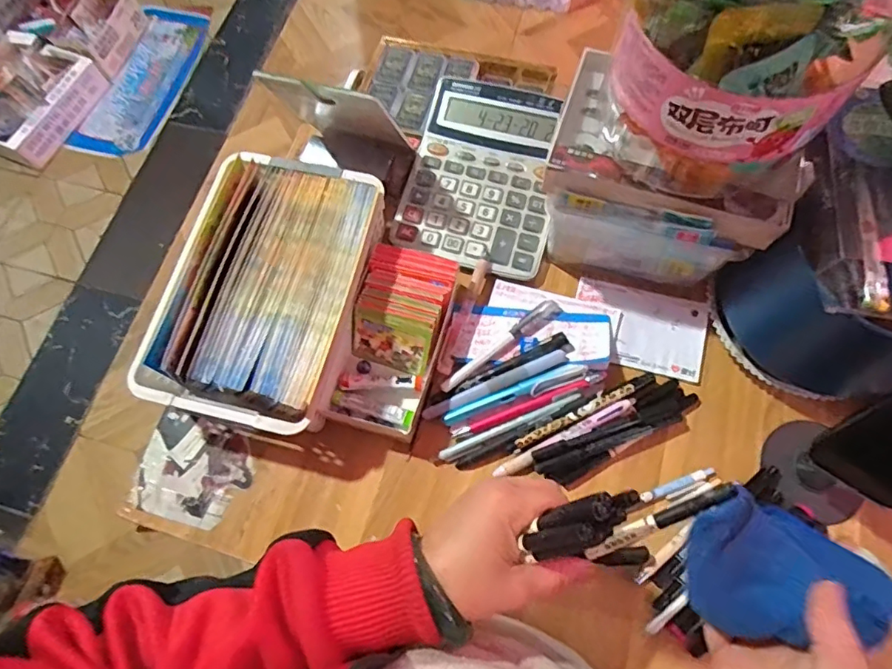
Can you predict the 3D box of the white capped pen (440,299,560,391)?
[{"bbox_3d":[0.053,0.009,0.506,0.138,0.012,0.018,-35,73,-10],"label":"white capped pen"}]

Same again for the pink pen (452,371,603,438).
[{"bbox_3d":[0.077,0.065,0.490,0.146,0.012,0.012,-21,71,-5],"label":"pink pen"}]

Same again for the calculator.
[{"bbox_3d":[0.040,-0.166,0.556,0.152,0.037,0.191,16,72,8],"label":"calculator"}]

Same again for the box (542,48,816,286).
[{"bbox_3d":[0.187,-0.132,0.483,0.185,0.142,0.127,16,72,8],"label":"box"}]

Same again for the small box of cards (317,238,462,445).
[{"bbox_3d":[-0.048,0.008,0.503,0.088,0.057,0.168,16,72,8],"label":"small box of cards"}]

